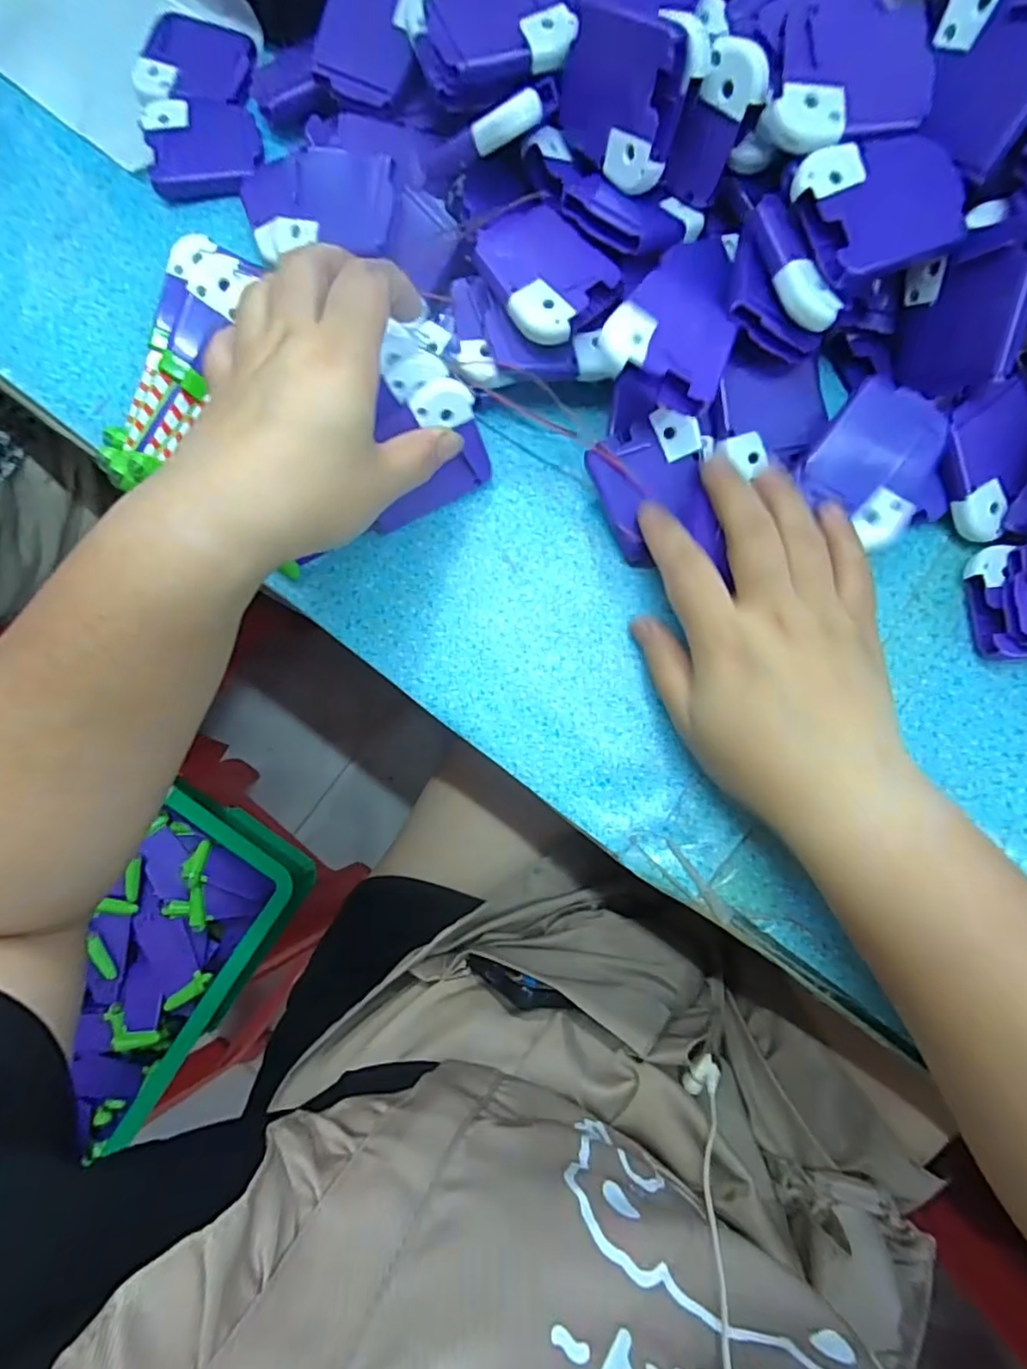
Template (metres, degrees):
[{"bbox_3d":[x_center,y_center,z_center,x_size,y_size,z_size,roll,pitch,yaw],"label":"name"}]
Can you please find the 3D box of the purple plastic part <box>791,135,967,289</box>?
[{"bbox_3d":[0.149,-0.194,0.239,0.061,0.009,0.052,-26,92,-3],"label":"purple plastic part"}]

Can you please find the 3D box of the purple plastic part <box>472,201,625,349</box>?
[{"bbox_3d":[0.014,-0.186,0.268,0.051,0.011,0.063,-42,83,-4],"label":"purple plastic part"}]

